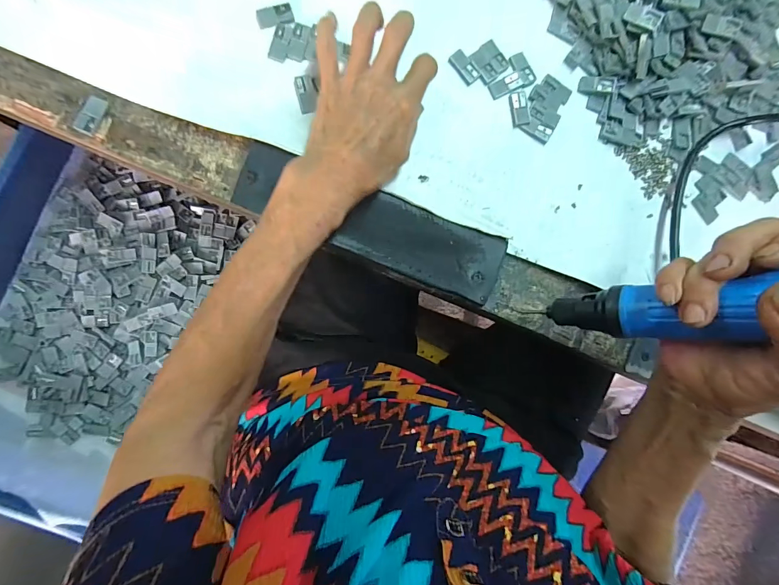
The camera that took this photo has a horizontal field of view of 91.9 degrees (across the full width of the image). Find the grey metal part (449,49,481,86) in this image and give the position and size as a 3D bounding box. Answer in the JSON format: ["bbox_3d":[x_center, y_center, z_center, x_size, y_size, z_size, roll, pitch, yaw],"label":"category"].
[{"bbox_3d":[0.064,-0.190,0.319,0.017,0.004,0.028,-40,93,-8],"label":"grey metal part"}]

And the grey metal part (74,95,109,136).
[{"bbox_3d":[-0.220,-0.130,0.278,0.014,0.004,0.028,23,84,-6],"label":"grey metal part"}]

